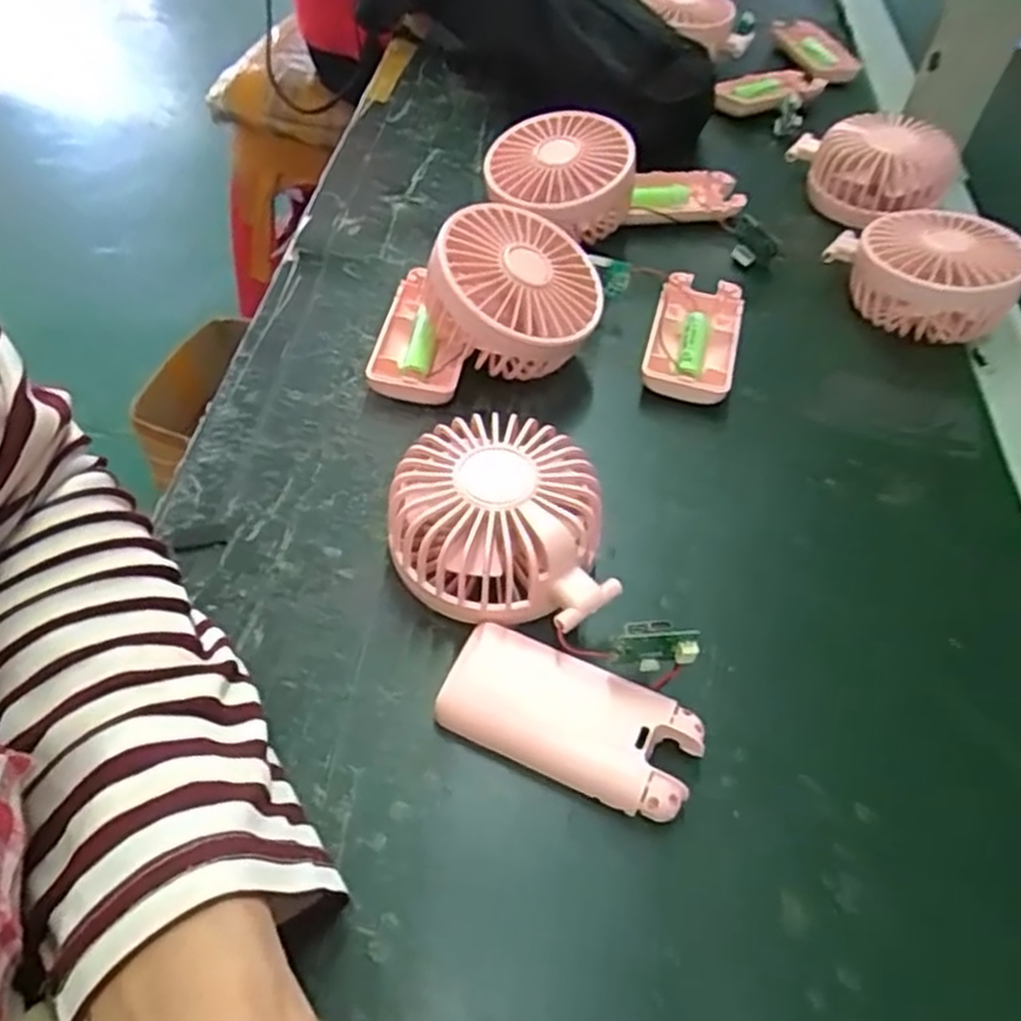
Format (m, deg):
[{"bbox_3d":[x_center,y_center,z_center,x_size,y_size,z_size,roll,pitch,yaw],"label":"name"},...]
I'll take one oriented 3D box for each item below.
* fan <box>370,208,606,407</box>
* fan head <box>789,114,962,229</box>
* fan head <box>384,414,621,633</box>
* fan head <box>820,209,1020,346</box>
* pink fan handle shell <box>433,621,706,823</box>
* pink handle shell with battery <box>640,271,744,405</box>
[{"bbox_3d":[-0.013,-0.108,0.413,0.118,0.063,0.091,-2,52,-5],"label":"fan"},{"bbox_3d":[0.241,-0.236,0.541,0.075,0.047,0.100,-19,56,-18],"label":"fan head"},{"bbox_3d":[-0.002,0.006,0.334,0.095,0.047,0.082,14,52,7],"label":"fan head"},{"bbox_3d":[0.243,-0.142,0.469,0.082,0.049,0.095,-10,53,-12],"label":"fan head"},{"bbox_3d":[0.022,0.077,0.297,0.094,0.019,0.043,23,54,14],"label":"pink fan handle shell"},{"bbox_3d":[0.101,-0.095,0.441,0.047,0.020,0.090,15,52,8],"label":"pink handle shell with battery"}]

